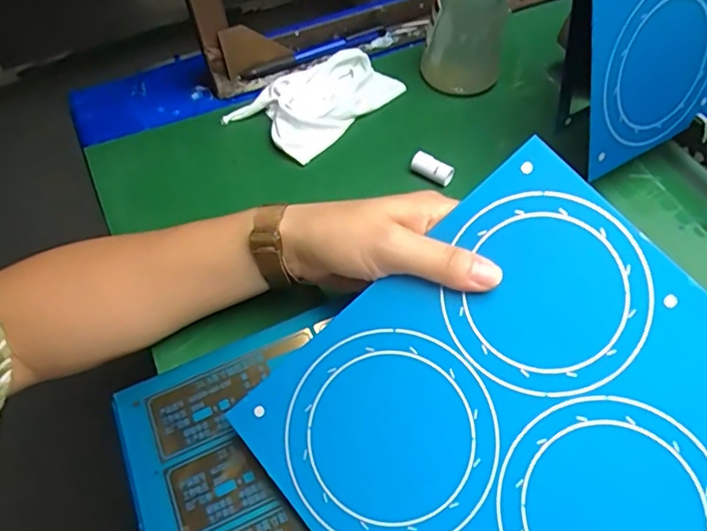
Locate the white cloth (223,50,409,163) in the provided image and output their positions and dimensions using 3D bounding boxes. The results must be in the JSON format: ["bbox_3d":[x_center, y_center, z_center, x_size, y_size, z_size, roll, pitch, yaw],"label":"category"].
[{"bbox_3d":[-0.029,-0.139,0.454,0.078,0.031,0.122,39,68,23],"label":"white cloth"}]

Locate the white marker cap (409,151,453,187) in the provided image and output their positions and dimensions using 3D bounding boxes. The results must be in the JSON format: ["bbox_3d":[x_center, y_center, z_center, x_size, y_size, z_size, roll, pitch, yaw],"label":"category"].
[{"bbox_3d":[0.058,-0.071,0.403,0.030,0.014,0.012,32,65,21],"label":"white marker cap"}]

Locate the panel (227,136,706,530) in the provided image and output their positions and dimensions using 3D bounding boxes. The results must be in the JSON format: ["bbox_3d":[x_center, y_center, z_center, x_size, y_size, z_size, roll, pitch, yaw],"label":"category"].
[{"bbox_3d":[0.115,0.110,0.244,0.214,0.011,0.298,-40,72,-7],"label":"panel"}]

